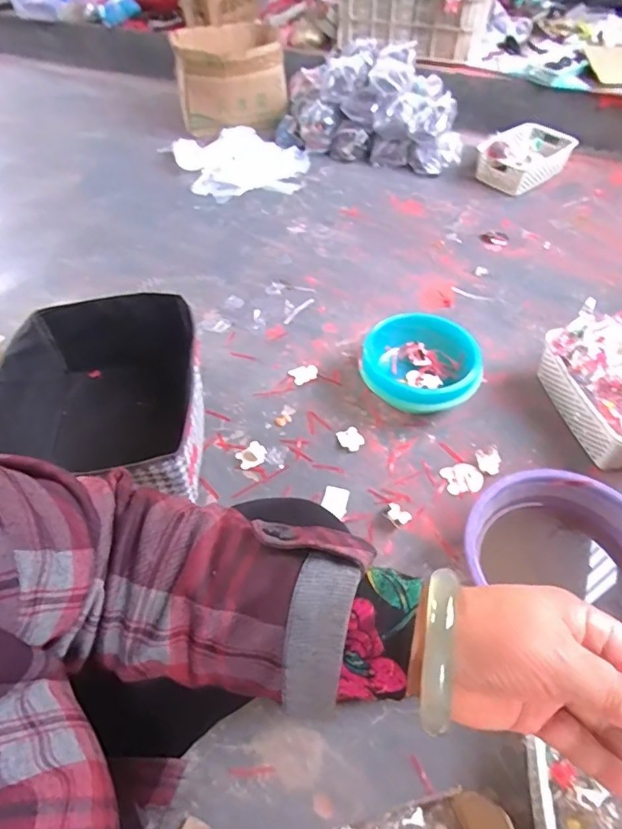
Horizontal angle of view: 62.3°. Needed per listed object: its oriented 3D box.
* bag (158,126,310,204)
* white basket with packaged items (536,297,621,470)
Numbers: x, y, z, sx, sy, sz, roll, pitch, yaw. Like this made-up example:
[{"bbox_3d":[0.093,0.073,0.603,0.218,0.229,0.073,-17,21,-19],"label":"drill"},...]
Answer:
[{"bbox_3d":[-0.223,-0.824,1.678,0.413,0.055,0.397,-17,53,-12],"label":"bag"},{"bbox_3d":[0.587,-0.052,0.996,0.187,0.152,0.307,-11,52,-7],"label":"white basket with packaged items"}]

